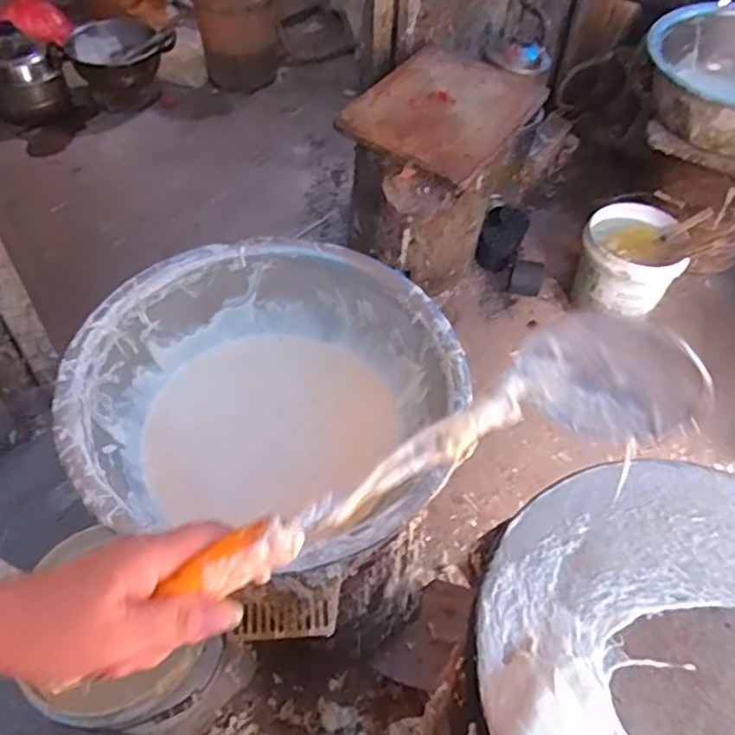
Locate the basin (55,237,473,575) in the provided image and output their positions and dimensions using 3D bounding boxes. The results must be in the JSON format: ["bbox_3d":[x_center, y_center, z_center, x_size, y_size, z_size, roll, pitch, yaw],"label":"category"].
[{"bbox_3d":[-0.121,0.050,0.890,0.460,0.186,0.428,1,51,-2],"label":"basin"}]

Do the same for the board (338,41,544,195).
[{"bbox_3d":[0.191,-0.638,1.608,0.356,0.053,0.496,26,55,17],"label":"board"}]

